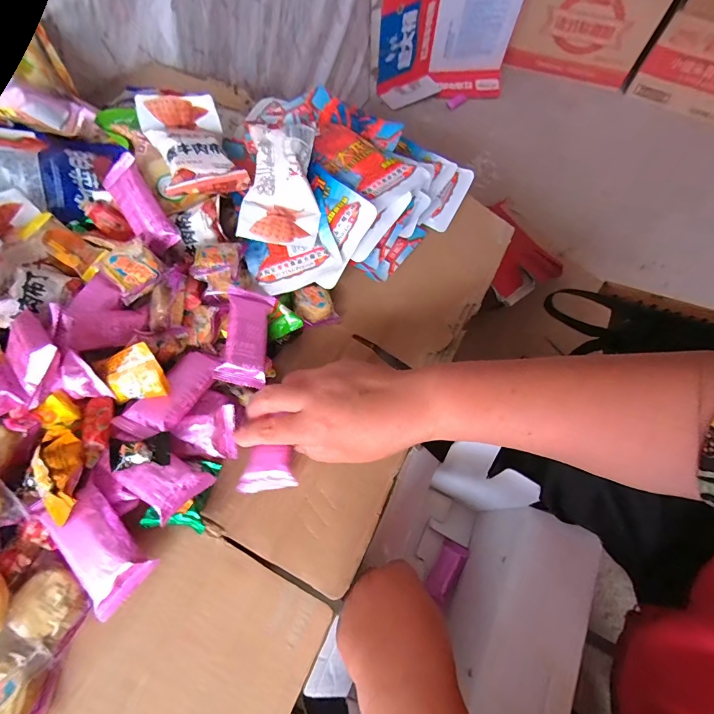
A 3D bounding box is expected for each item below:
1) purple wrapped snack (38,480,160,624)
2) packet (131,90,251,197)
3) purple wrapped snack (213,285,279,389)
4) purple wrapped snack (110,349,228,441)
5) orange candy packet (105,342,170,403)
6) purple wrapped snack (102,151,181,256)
[{"bbox_3d":[-0.185,0.135,0.264,0.042,0.014,0.086,-34,84,-17],"label":"purple wrapped snack"},{"bbox_3d":[-0.166,-0.217,0.370,0.074,0.031,0.129,-23,67,-13],"label":"packet"},{"bbox_3d":[-0.103,-0.022,0.344,0.042,0.018,0.097,17,53,-27],"label":"purple wrapped snack"},{"bbox_3d":[-0.151,0.030,0.311,0.041,0.019,0.089,30,66,11],"label":"purple wrapped snack"},{"bbox_3d":[-0.176,0.014,0.293,0.040,0.007,0.046,-14,110,-4],"label":"orange candy packet"},{"bbox_3d":[-0.211,-0.145,0.357,0.038,0.015,0.096,-35,87,14],"label":"purple wrapped snack"}]

